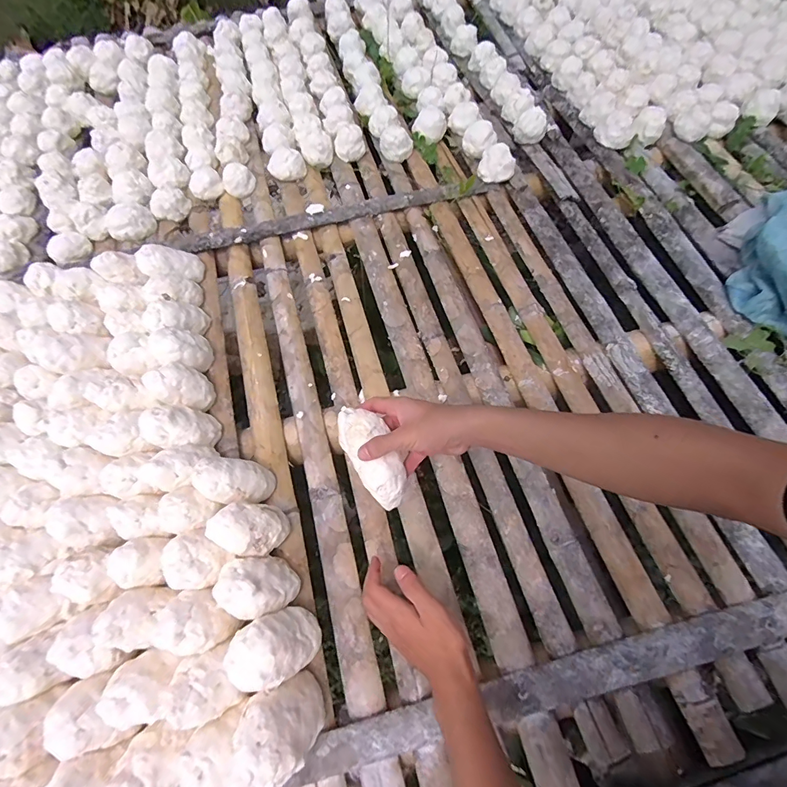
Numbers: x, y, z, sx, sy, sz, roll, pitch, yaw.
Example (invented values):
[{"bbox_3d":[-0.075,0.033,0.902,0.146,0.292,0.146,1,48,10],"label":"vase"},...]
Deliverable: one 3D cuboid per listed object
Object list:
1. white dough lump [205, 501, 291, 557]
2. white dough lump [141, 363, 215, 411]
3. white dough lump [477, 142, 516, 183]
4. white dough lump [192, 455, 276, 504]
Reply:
[{"bbox_3d":[-0.195,0.188,0.582,0.080,0.098,0.070,13,64,12],"label":"white dough lump"},{"bbox_3d":[-0.344,-0.012,0.678,0.078,0.078,0.074,27,67,18],"label":"white dough lump"},{"bbox_3d":[0.221,-0.489,0.890,0.075,0.052,0.062,9,63,10],"label":"white dough lump"},{"bbox_3d":[-0.230,0.130,0.615,0.088,0.101,0.065,-9,61,0],"label":"white dough lump"}]

